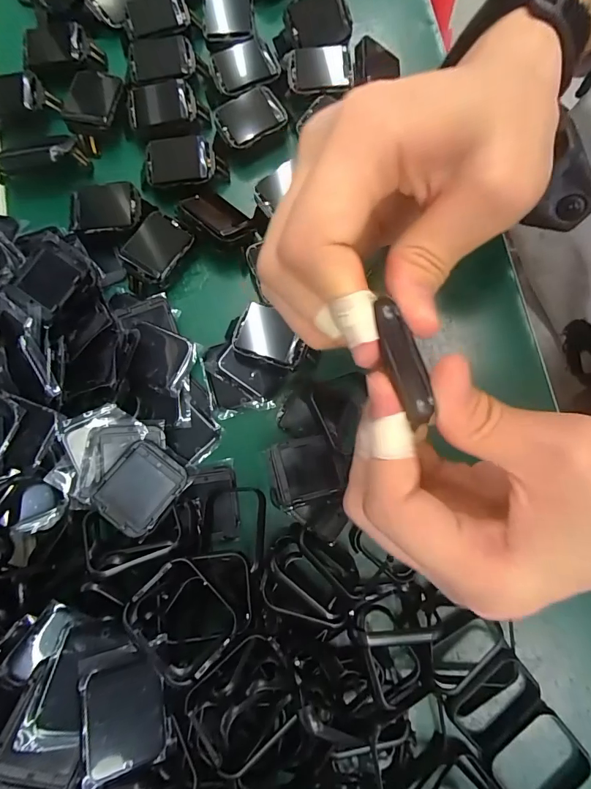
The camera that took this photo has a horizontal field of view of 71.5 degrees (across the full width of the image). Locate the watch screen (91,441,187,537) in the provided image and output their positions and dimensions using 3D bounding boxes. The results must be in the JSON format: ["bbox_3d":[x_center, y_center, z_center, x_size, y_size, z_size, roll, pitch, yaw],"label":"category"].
[{"bbox_3d":[-0.077,0.046,0.204,0.034,0.004,0.040,36,73,2],"label":"watch screen"}]

